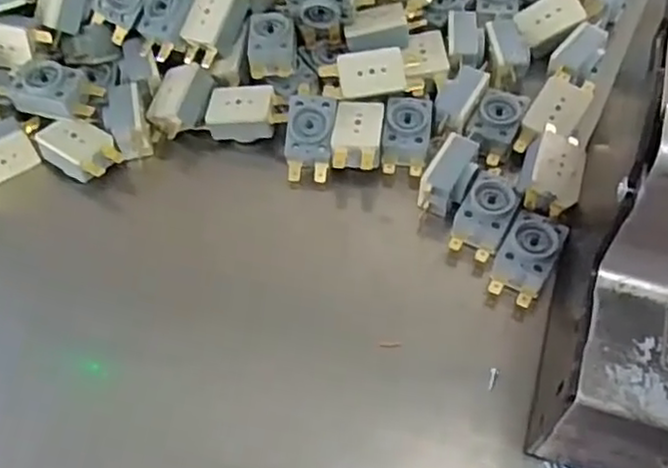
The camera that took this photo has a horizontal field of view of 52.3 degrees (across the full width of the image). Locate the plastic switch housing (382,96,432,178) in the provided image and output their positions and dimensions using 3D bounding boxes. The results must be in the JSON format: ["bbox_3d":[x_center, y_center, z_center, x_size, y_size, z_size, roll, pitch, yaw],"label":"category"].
[{"bbox_3d":[0.042,-0.057,0.388,0.026,0.015,0.046,5,59,7],"label":"plastic switch housing"}]

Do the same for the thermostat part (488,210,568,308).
[{"bbox_3d":[0.097,0.012,0.340,0.025,0.013,0.045,24,63,17],"label":"thermostat part"}]

